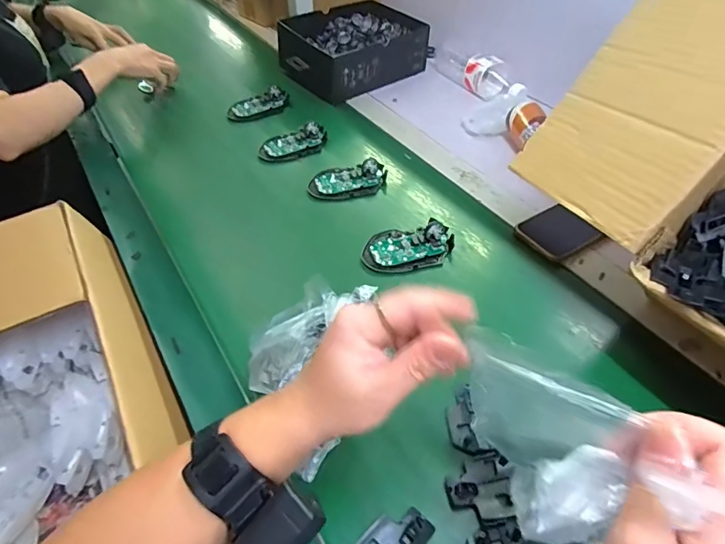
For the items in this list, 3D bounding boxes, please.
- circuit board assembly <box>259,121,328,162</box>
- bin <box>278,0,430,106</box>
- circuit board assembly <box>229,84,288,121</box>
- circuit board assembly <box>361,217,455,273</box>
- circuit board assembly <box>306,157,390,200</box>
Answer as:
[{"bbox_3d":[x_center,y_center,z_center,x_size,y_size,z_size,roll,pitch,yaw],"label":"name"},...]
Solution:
[{"bbox_3d":[-0.110,-0.209,0.750,0.110,0.029,0.050,-22,51,-17],"label":"circuit board assembly"},{"bbox_3d":[-0.024,-0.435,0.913,0.253,0.089,0.196,-30,53,-25],"label":"bin"},{"bbox_3d":[-0.189,-0.303,0.845,0.111,0.037,0.034,-22,51,-17],"label":"circuit board assembly"},{"bbox_3d":[0.058,-0.035,0.583,0.114,0.024,0.066,-11,47,-9],"label":"circuit board assembly"},{"bbox_3d":[-0.021,-0.134,0.680,0.113,0.027,0.054,-7,46,-5],"label":"circuit board assembly"}]

